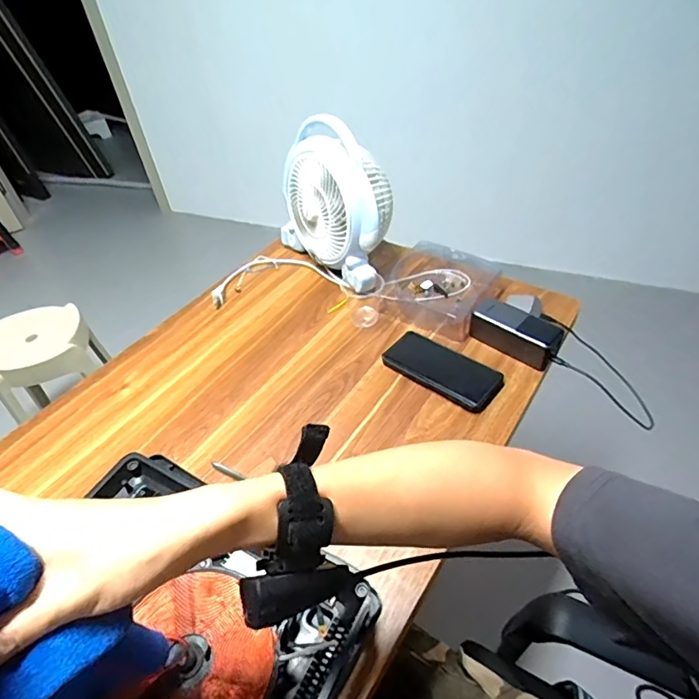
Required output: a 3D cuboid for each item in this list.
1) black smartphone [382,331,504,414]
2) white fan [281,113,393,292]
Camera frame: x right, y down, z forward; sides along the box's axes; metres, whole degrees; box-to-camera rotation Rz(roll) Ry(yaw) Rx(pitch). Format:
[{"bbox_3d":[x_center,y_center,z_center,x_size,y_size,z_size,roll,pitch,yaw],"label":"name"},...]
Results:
[{"bbox_3d":[0.134,0.026,0.707,0.171,0.019,0.083,31,55,33],"label":"black smartphone"},{"bbox_3d":[-0.022,-0.265,0.855,0.119,0.237,0.279,-33,50,-24],"label":"white fan"}]

